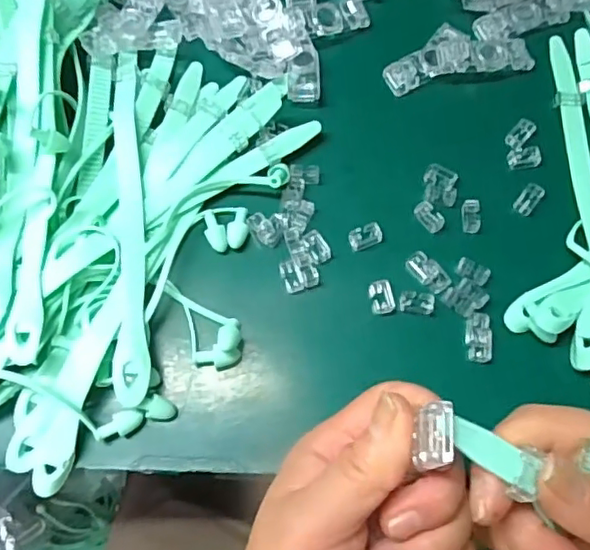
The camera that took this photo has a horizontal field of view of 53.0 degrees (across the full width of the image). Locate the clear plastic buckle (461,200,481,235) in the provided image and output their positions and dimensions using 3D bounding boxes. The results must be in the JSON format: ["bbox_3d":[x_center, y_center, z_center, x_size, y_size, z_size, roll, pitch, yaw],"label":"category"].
[{"bbox_3d":[0.097,-0.033,0.325,0.009,0.004,0.019,1,73,0],"label":"clear plastic buckle"}]

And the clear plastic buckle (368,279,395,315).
[{"bbox_3d":[0.046,0.011,0.313,0.012,0.004,0.018,-10,73,-3],"label":"clear plastic buckle"}]

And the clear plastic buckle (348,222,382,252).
[{"bbox_3d":[0.038,-0.021,0.323,0.018,0.004,0.012,-22,74,-7],"label":"clear plastic buckle"}]

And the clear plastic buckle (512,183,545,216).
[{"bbox_3d":[0.131,-0.043,0.331,0.011,0.004,0.020,35,76,10],"label":"clear plastic buckle"}]

